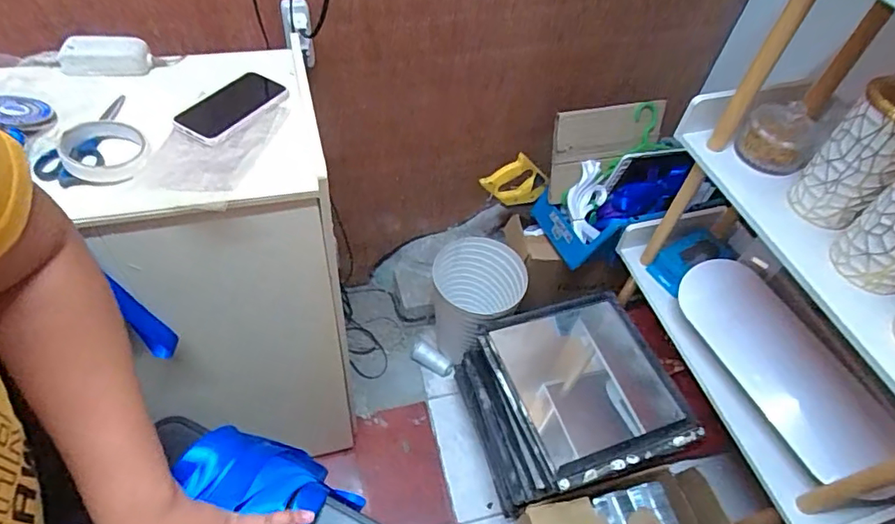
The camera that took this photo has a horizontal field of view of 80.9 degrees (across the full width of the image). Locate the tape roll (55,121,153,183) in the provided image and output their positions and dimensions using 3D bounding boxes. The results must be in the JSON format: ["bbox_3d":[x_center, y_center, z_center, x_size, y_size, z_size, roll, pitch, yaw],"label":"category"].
[{"bbox_3d":[-0.384,-0.128,0.588,0.085,0.023,0.089,-23,58,-22],"label":"tape roll"}]

